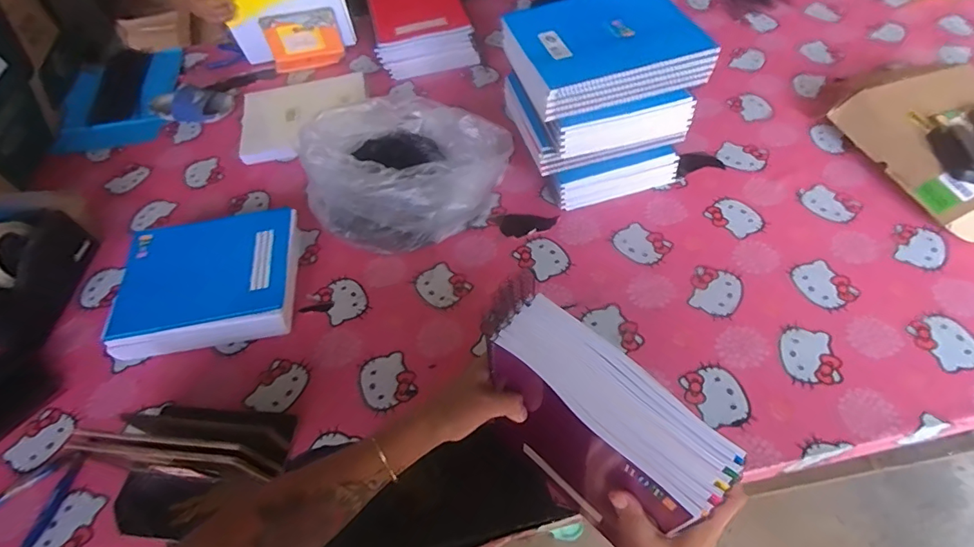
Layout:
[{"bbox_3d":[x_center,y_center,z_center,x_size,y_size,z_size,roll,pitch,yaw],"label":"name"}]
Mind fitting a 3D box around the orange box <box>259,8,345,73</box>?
[{"bbox_3d":[-0.423,-0.539,1.118,0.172,0.102,0.049,-7,54,0],"label":"orange box"}]

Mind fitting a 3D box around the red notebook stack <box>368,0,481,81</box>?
[{"bbox_3d":[-0.157,-0.574,1.126,0.226,0.103,0.260,-12,54,-3],"label":"red notebook stack"}]

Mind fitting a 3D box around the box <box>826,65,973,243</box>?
[{"bbox_3d":[0.775,-0.217,0.790,0.281,0.095,0.325,-15,54,-6],"label":"box"}]

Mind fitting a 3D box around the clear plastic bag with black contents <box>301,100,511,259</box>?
[{"bbox_3d":[-0.129,-0.168,0.804,0.269,0.154,0.269,23,59,20],"label":"clear plastic bag with black contents"}]

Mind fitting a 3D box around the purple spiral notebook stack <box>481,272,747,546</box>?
[{"bbox_3d":[0.099,0.157,0.477,0.068,0.258,0.213,-38,60,-21],"label":"purple spiral notebook stack"}]

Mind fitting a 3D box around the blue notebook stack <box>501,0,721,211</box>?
[{"bbox_3d":[0.183,-0.280,0.803,0.255,0.241,0.233,-15,54,-6],"label":"blue notebook stack"}]

